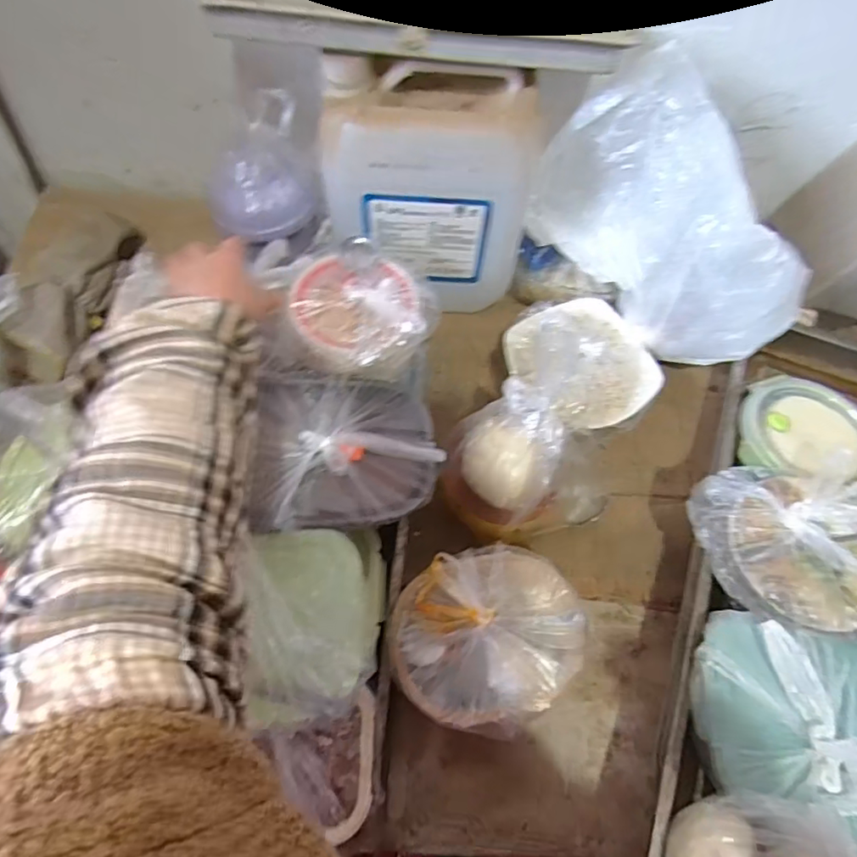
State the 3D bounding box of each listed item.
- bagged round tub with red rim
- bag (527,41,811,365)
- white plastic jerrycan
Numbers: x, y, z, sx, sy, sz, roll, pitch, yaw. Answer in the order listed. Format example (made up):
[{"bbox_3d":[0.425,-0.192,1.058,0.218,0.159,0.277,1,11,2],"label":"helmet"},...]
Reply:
[{"bbox_3d":[-0.067,-0.116,0.541,0.142,0.047,0.131,1,65,-2],"label":"bagged round tub with red rim"},{"bbox_3d":[0.270,-0.219,0.595,0.305,0.217,0.121,29,67,11],"label":"bag"},{"bbox_3d":[0.005,-0.263,0.614,0.214,0.234,0.131,1,64,-2],"label":"white plastic jerrycan"}]

